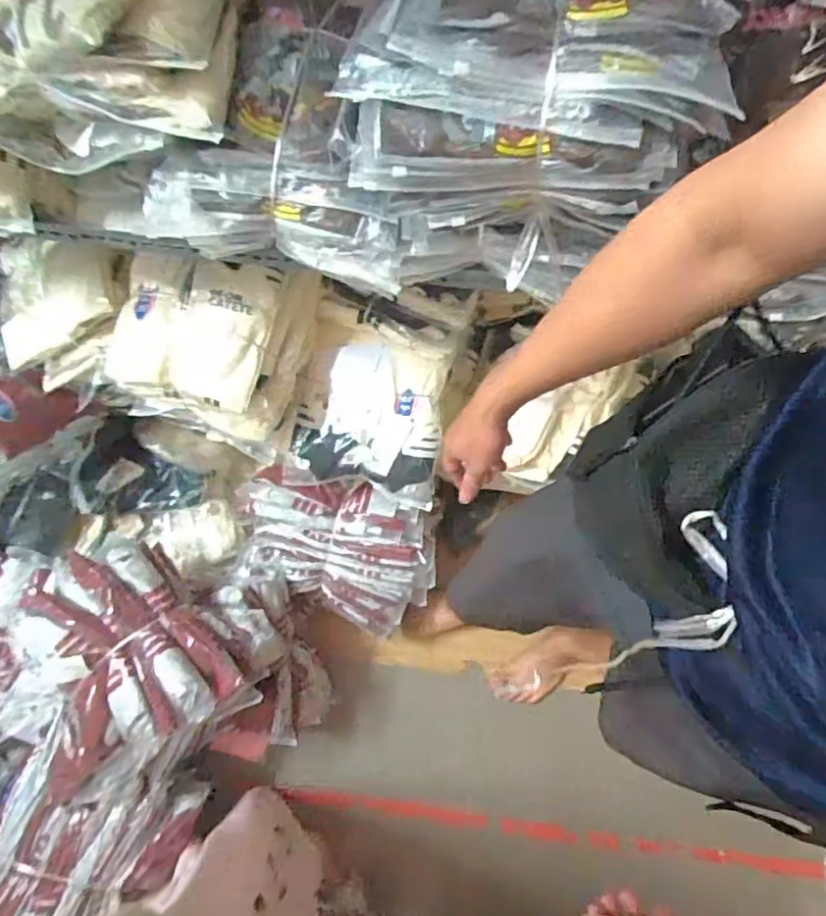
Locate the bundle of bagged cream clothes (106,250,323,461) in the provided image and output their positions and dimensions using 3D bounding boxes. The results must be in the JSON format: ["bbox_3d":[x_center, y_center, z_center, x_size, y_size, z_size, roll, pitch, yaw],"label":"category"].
[{"bbox_3d":[-0.312,-0.188,0.940,0.266,0.140,0.308,20,99,9],"label":"bundle of bagged cream clothes"}]

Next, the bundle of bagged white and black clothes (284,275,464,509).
[{"bbox_3d":[-0.065,-0.113,1.060,0.251,0.140,0.348,11,96,8],"label":"bundle of bagged white and black clothes"}]

